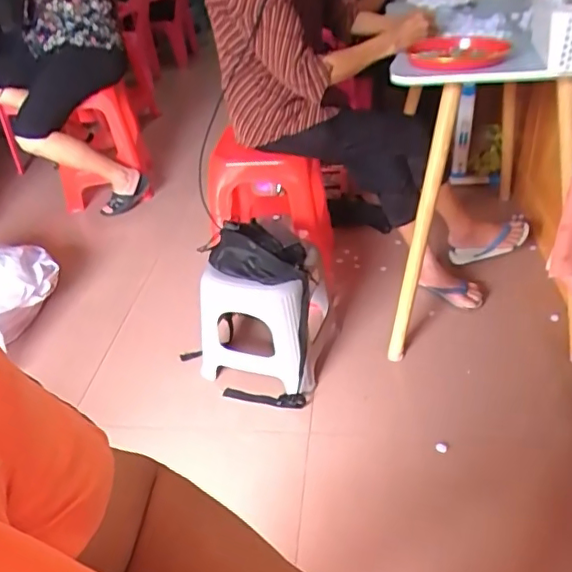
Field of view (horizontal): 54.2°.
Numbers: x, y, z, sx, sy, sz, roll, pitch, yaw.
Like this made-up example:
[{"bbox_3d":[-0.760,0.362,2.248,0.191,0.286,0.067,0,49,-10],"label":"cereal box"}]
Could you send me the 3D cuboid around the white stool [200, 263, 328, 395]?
[{"bbox_3d":[-0.054,0.062,1.486,0.279,0.342,0.324,8,39,19],"label":"white stool"}]

